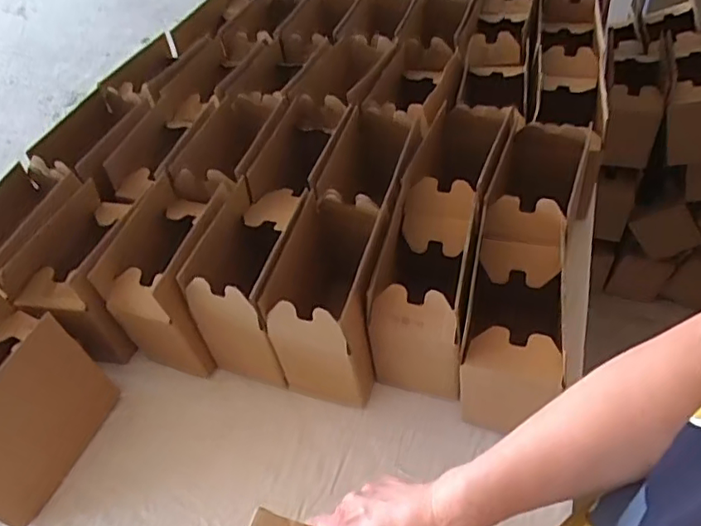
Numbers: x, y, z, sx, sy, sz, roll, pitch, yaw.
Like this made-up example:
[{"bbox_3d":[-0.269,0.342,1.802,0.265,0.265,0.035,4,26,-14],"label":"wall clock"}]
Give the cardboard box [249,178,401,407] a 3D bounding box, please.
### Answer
[{"bbox_3d":[-0.018,0.044,0.732,0.122,0.187,0.216,6,49,12],"label":"cardboard box"}]

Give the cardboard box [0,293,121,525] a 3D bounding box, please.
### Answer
[{"bbox_3d":[-0.406,0.173,0.679,0.141,0.171,0.199,14,52,18],"label":"cardboard box"}]

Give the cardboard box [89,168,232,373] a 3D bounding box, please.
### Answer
[{"bbox_3d":[-0.221,0.017,0.781,0.128,0.186,0.201,10,50,16],"label":"cardboard box"}]

